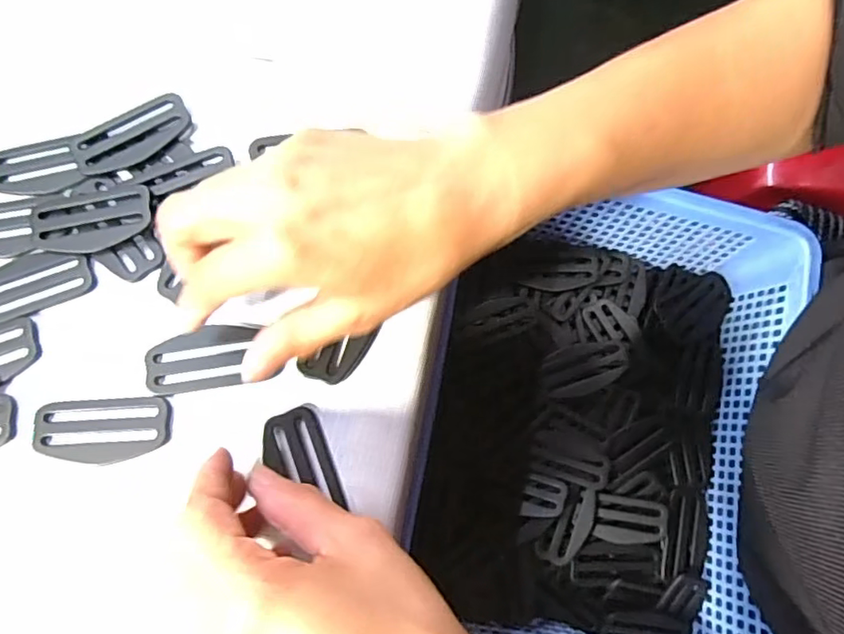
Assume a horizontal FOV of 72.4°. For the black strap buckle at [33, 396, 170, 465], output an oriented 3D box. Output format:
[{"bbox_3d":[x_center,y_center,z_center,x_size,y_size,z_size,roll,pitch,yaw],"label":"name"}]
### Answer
[{"bbox_3d":[-0.142,0.051,0.257,0.057,0.005,0.028,-4,77,-2],"label":"black strap buckle"}]

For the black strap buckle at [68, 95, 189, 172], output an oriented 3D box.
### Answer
[{"bbox_3d":[-0.145,-0.091,0.288,0.058,0.005,0.028,-27,79,-7],"label":"black strap buckle"}]

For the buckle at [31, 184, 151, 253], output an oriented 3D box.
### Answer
[{"bbox_3d":[-0.158,-0.046,0.276,0.057,0.006,0.030,-8,77,-3],"label":"buckle"}]

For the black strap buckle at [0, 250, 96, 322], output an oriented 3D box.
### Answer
[{"bbox_3d":[-0.186,-0.015,0.273,0.057,0.006,0.028,-24,78,-6],"label":"black strap buckle"}]

